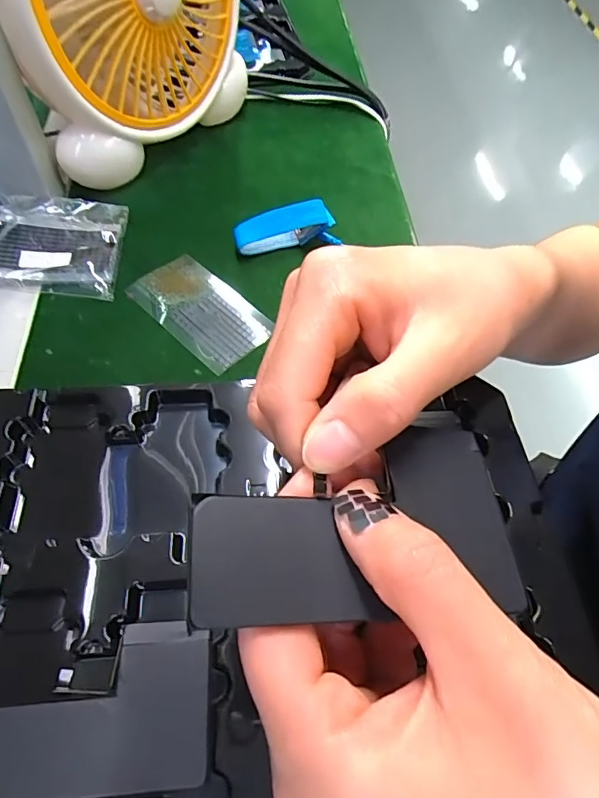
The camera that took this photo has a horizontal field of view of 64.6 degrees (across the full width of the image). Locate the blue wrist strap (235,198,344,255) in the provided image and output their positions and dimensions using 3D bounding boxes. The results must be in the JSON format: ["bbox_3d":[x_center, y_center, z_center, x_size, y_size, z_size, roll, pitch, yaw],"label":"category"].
[{"bbox_3d":[-0.010,-0.134,0.371,0.080,0.039,0.015,-8,59,-9],"label":"blue wrist strap"}]

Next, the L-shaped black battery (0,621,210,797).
[{"bbox_3d":[-0.085,0.124,0.191,0.095,0.004,0.057,-2,58,-5],"label":"L-shaped black battery"}]

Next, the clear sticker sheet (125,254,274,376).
[{"bbox_3d":[-0.074,-0.067,0.349,0.105,0.008,0.056,39,63,19],"label":"clear sticker sheet"}]

